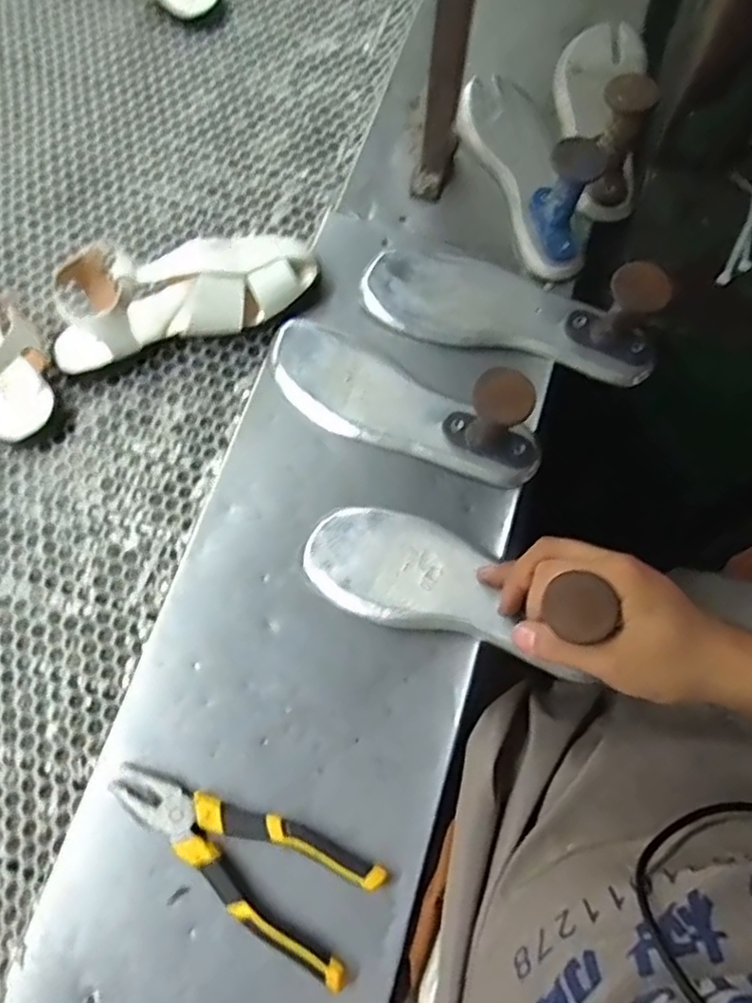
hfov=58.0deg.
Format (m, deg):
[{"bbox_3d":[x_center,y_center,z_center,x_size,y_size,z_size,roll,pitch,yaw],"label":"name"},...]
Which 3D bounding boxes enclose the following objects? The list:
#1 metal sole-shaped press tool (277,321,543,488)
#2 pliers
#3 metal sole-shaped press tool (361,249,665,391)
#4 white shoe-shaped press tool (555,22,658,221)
[{"bbox_3d":[0.018,-0.092,0.532,0.242,0.092,0.082,30,74,11],"label":"metal sole-shaped press tool"},{"bbox_3d":[-0.097,0.244,0.462,0.193,0.021,0.071,22,73,9],"label":"pliers"},{"bbox_3d":[0.116,-0.180,0.562,0.253,0.085,0.092,20,73,8],"label":"metal sole-shaped press tool"},{"bbox_3d":[0.224,-0.395,0.656,0.085,0.114,0.230,5,59,3],"label":"white shoe-shaped press tool"}]

